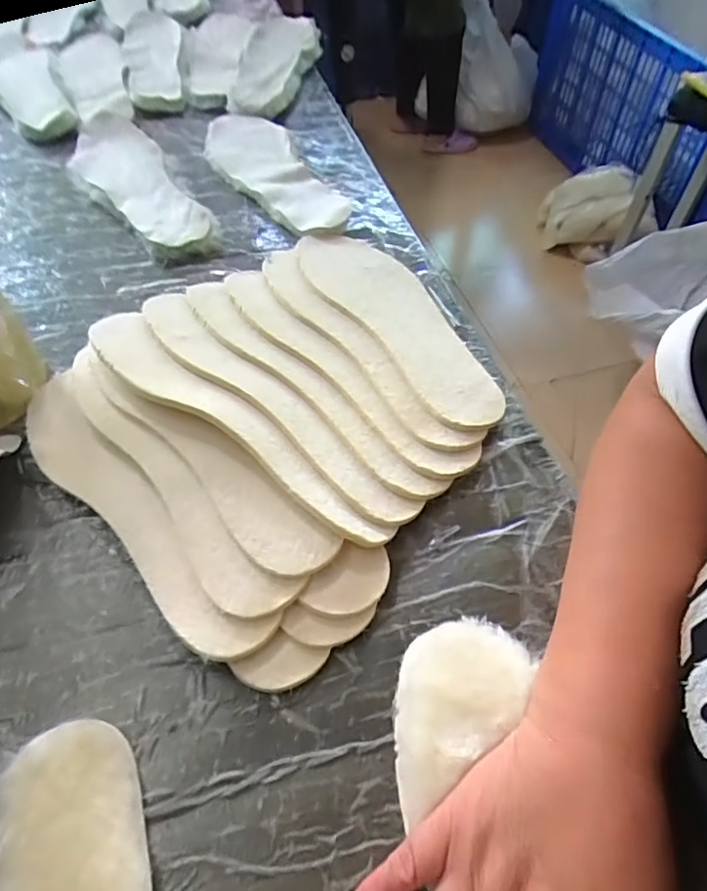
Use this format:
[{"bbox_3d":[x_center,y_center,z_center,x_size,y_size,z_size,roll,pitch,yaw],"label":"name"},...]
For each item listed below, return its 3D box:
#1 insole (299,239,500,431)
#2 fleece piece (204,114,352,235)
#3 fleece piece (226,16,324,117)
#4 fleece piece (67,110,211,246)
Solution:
[{"bbox_3d":[0.042,-0.116,0.493,0.092,0.016,0.267,-27,58,-20],"label":"insole"},{"bbox_3d":[-0.095,-0.314,0.629,0.093,0.019,0.252,-24,57,-18],"label":"fleece piece"},{"bbox_3d":[-0.103,-0.516,0.764,0.099,0.040,0.246,6,53,3],"label":"fleece piece"},{"bbox_3d":[-0.237,-0.290,0.608,0.089,0.026,0.271,-27,58,-20],"label":"fleece piece"}]

